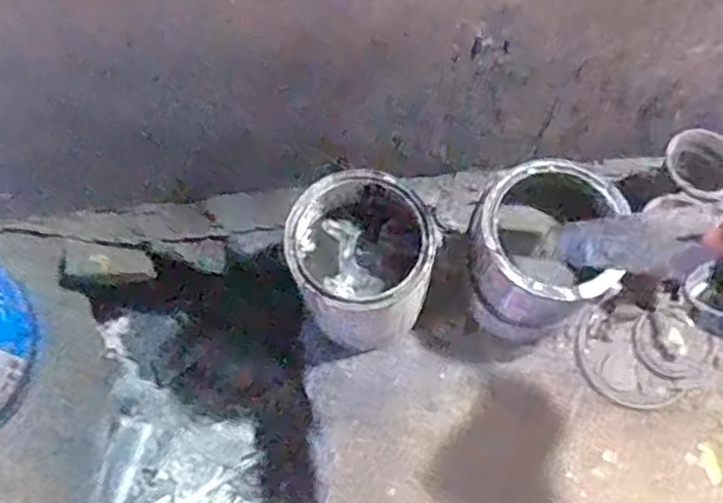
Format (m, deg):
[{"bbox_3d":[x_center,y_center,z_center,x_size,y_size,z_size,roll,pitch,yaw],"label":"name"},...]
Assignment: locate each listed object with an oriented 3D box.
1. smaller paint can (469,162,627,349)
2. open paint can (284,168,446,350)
[{"bbox_3d":[0.204,0.009,0.840,0.155,0.203,0.165,14,71,5],"label":"smaller paint can"},{"bbox_3d":[0.001,0.017,0.843,0.155,0.186,0.161,-1,71,2],"label":"open paint can"}]

